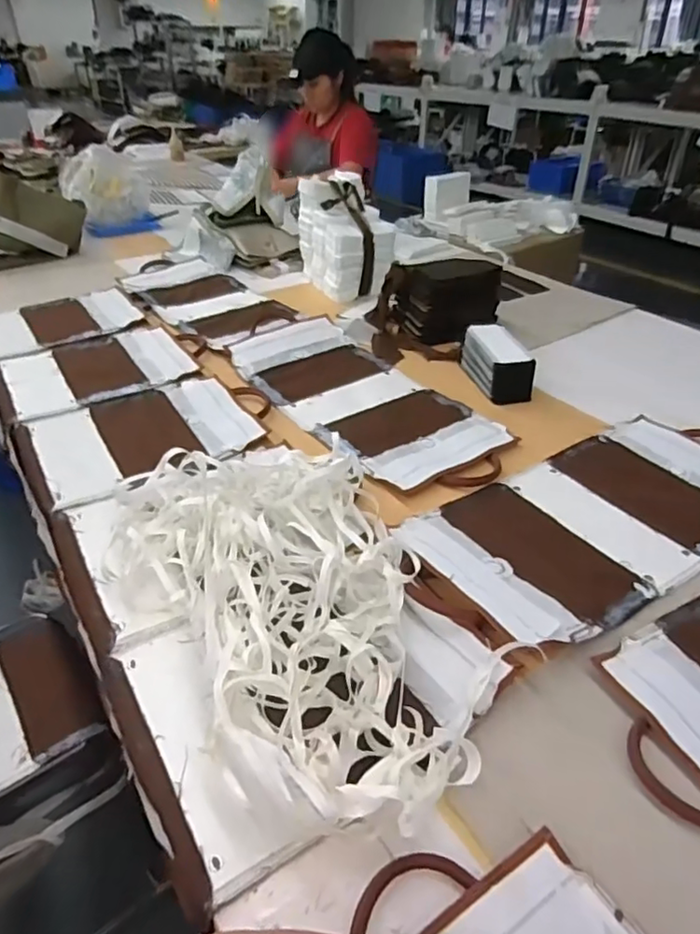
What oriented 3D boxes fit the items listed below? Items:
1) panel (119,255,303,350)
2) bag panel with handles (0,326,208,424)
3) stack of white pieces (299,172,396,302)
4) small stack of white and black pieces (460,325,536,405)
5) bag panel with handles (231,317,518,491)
[{"bbox_3d":[-0.343,-0.395,1.374,0.263,0.036,0.599,-28,45,-33],"label":"panel"},{"bbox_3d":[-0.443,-0.177,1.088,0.363,0.023,0.248,-21,41,-26],"label":"bag panel with handles"},{"bbox_3d":[-0.006,-0.538,1.395,0.159,0.218,0.222,-14,39,-19],"label":"stack of white pieces"},{"bbox_3d":[0.255,-0.185,1.049,0.077,0.072,0.150,-8,37,-11],"label":"small stack of white and black pieces"},{"bbox_3d":[0.006,-0.137,1.014,0.240,0.023,0.599,-22,42,-28],"label":"bag panel with handles"}]

